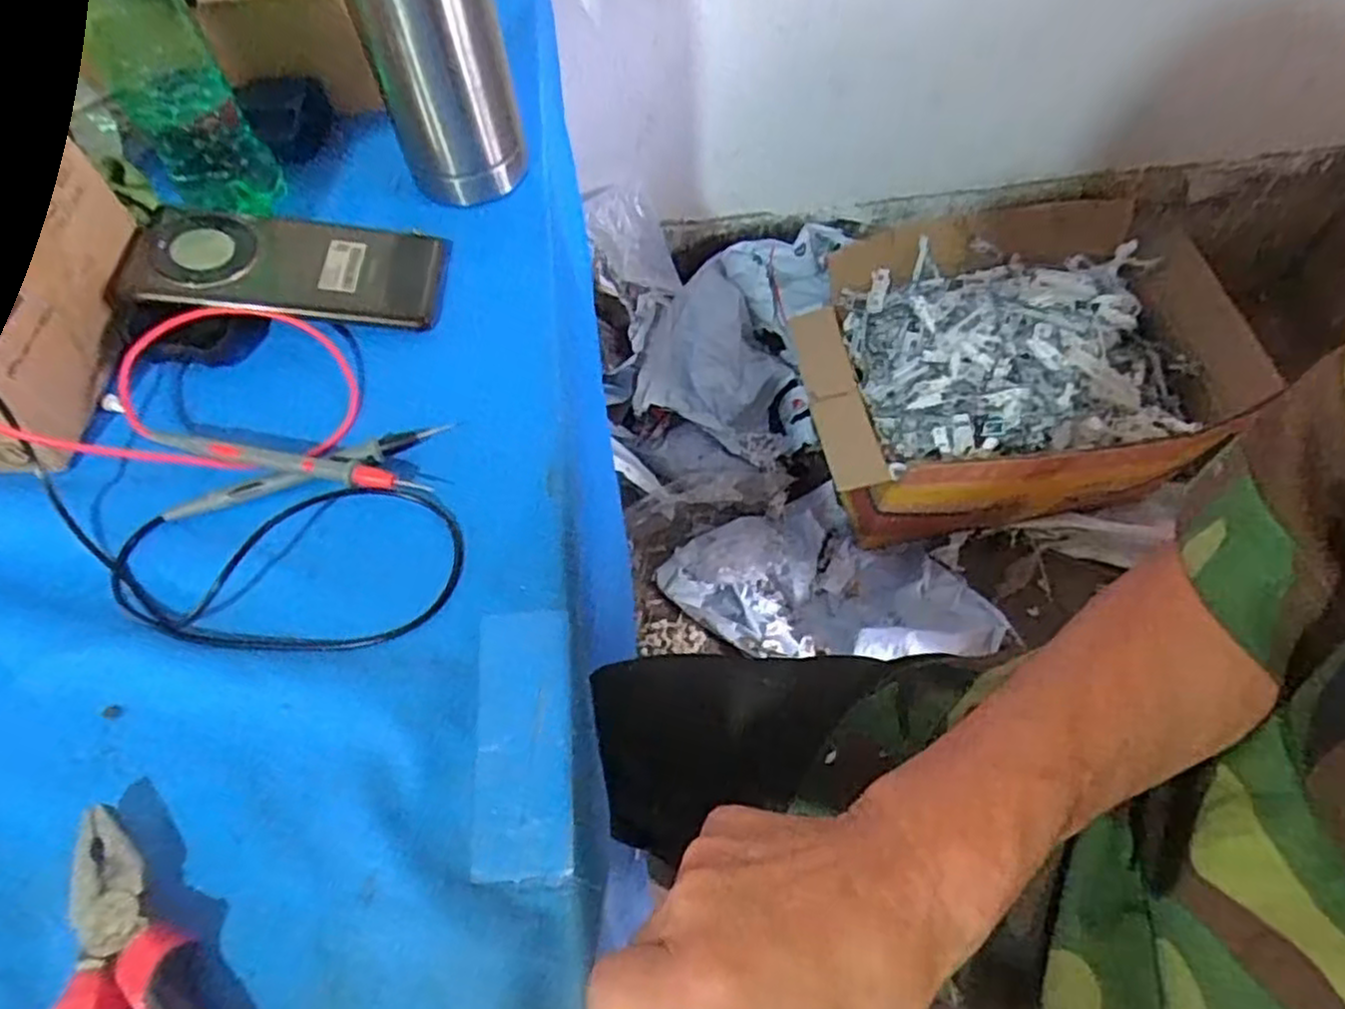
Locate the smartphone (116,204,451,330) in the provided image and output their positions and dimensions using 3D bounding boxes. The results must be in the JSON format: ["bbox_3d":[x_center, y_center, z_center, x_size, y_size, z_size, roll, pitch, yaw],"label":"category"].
[{"bbox_3d":[-0.223,-0.144,0.441,0.168,0.013,0.079,2,60,-14],"label":"smartphone"}]

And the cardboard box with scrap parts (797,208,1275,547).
[{"bbox_3d":[0.438,-0.174,0.998,0.536,0.208,0.376,-7,60,-2],"label":"cardboard box with scrap parts"}]

